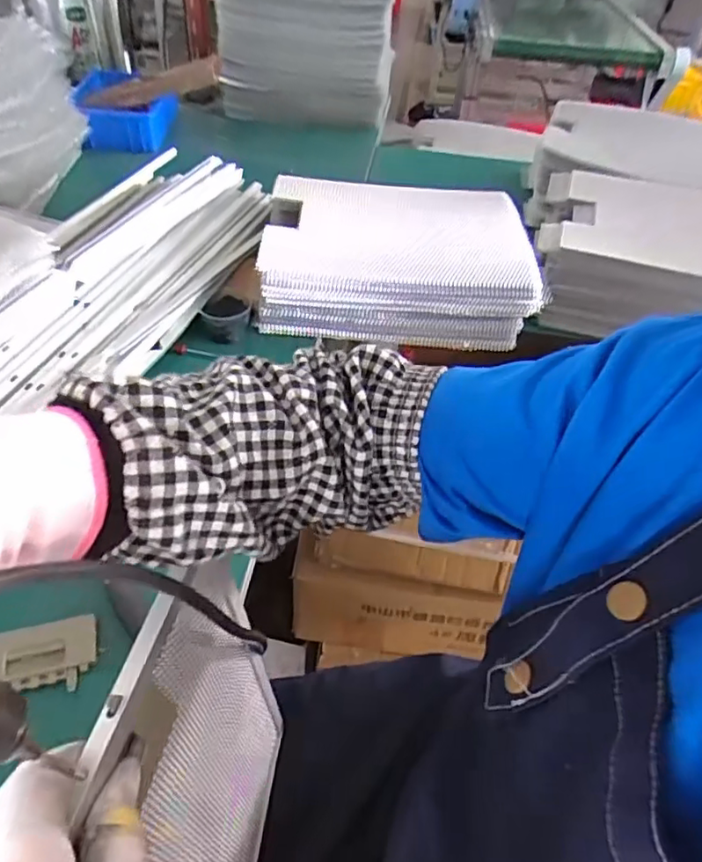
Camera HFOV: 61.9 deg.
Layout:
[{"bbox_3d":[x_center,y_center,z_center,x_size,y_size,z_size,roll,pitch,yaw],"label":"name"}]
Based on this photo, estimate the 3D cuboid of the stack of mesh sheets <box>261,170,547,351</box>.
[{"bbox_3d":[0.060,-0.235,0.815,0.334,0.129,0.243,4,45,-2],"label":"stack of mesh sheets"}]

